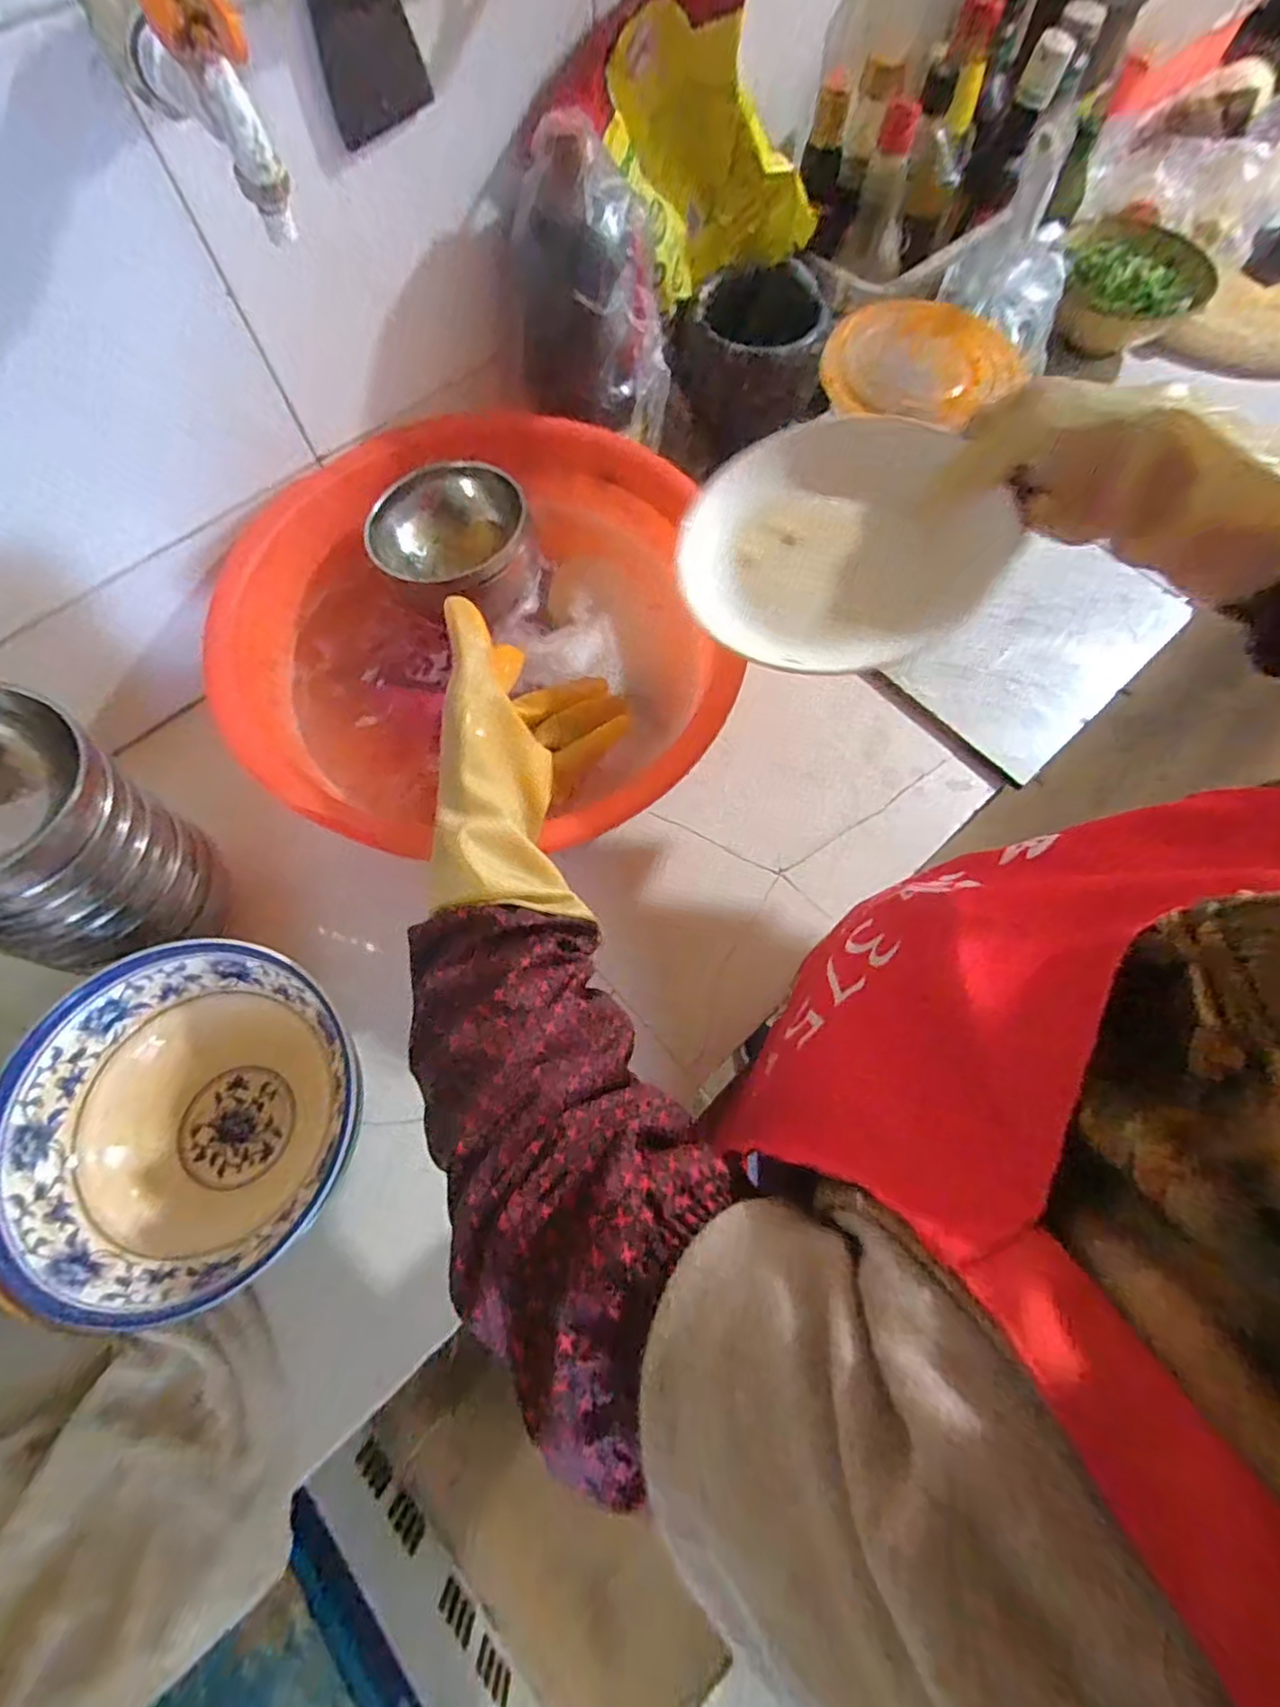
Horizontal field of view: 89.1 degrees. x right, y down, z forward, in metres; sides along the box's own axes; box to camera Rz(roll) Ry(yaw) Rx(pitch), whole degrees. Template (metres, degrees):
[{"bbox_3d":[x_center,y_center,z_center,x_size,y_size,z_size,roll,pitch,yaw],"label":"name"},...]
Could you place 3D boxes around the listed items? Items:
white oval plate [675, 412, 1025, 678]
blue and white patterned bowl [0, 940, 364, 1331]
[{"bbox_3d":[0.125,-0.196,0.418,0.187,0.035,0.187,28,83,15],"label":"white oval plate"},{"bbox_3d":[-0.296,0.173,0.428,0.196,0.078,0.207,0,68,-1],"label":"blue and white patterned bowl"}]

